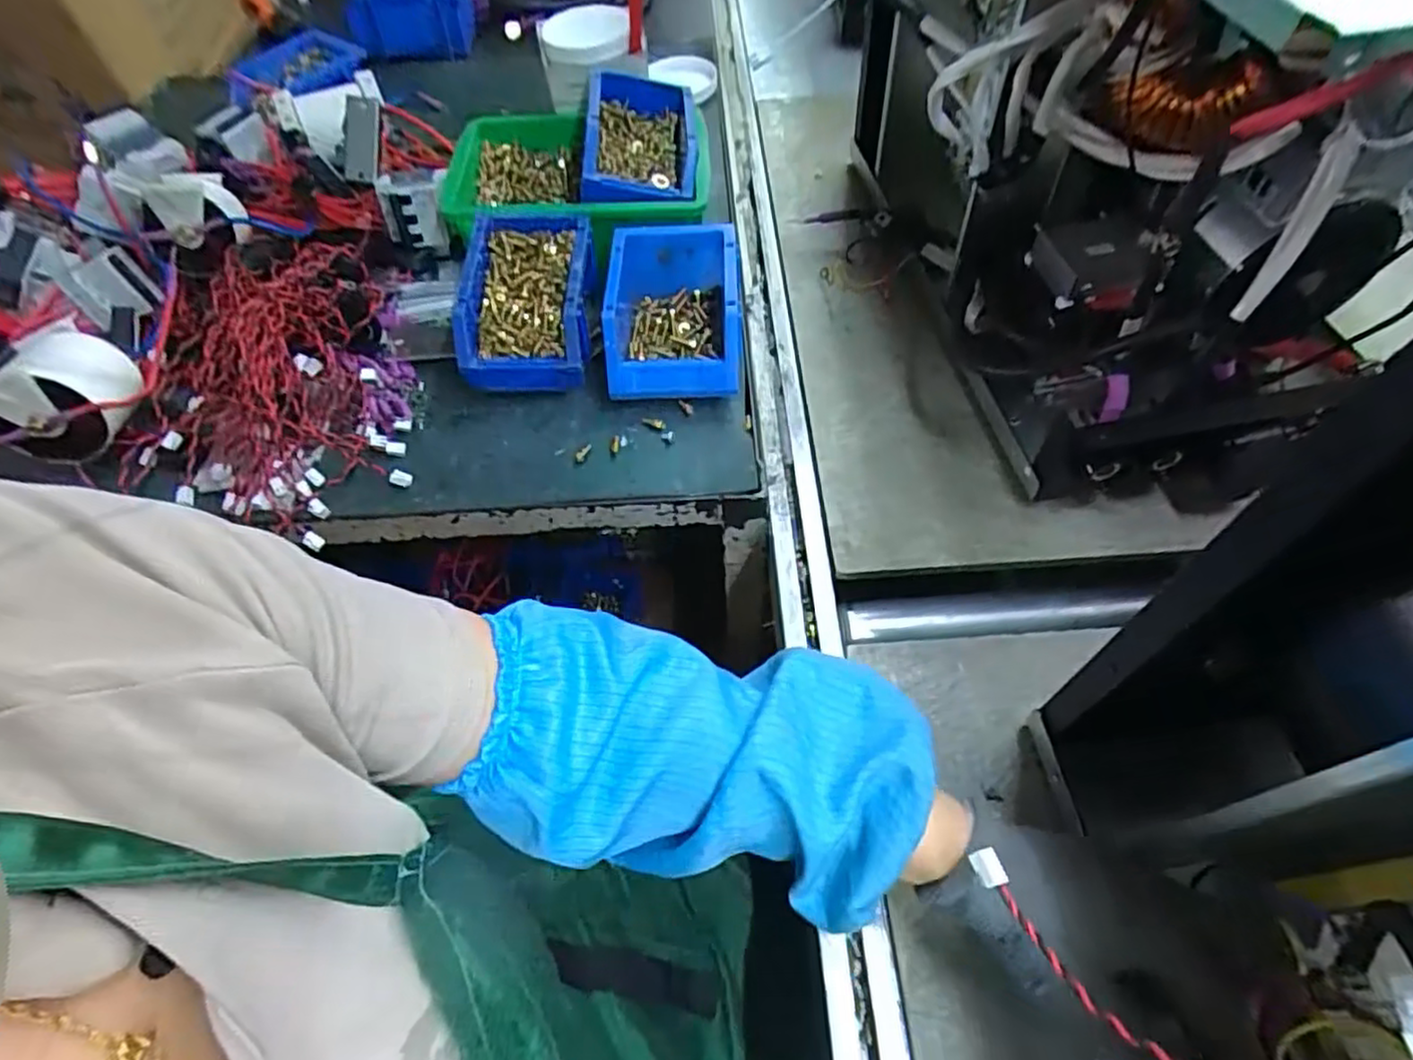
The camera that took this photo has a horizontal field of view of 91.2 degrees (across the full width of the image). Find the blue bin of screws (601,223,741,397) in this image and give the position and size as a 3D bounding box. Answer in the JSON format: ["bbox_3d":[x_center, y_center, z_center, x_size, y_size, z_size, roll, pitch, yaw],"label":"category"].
[{"bbox_3d":[-0.027,-0.187,0.598,0.112,0.069,0.157,-4,57,1],"label":"blue bin of screws"}]

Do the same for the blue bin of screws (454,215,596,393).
[{"bbox_3d":[-0.154,-0.199,0.613,0.109,0.077,0.162,-5,57,1],"label":"blue bin of screws"}]

